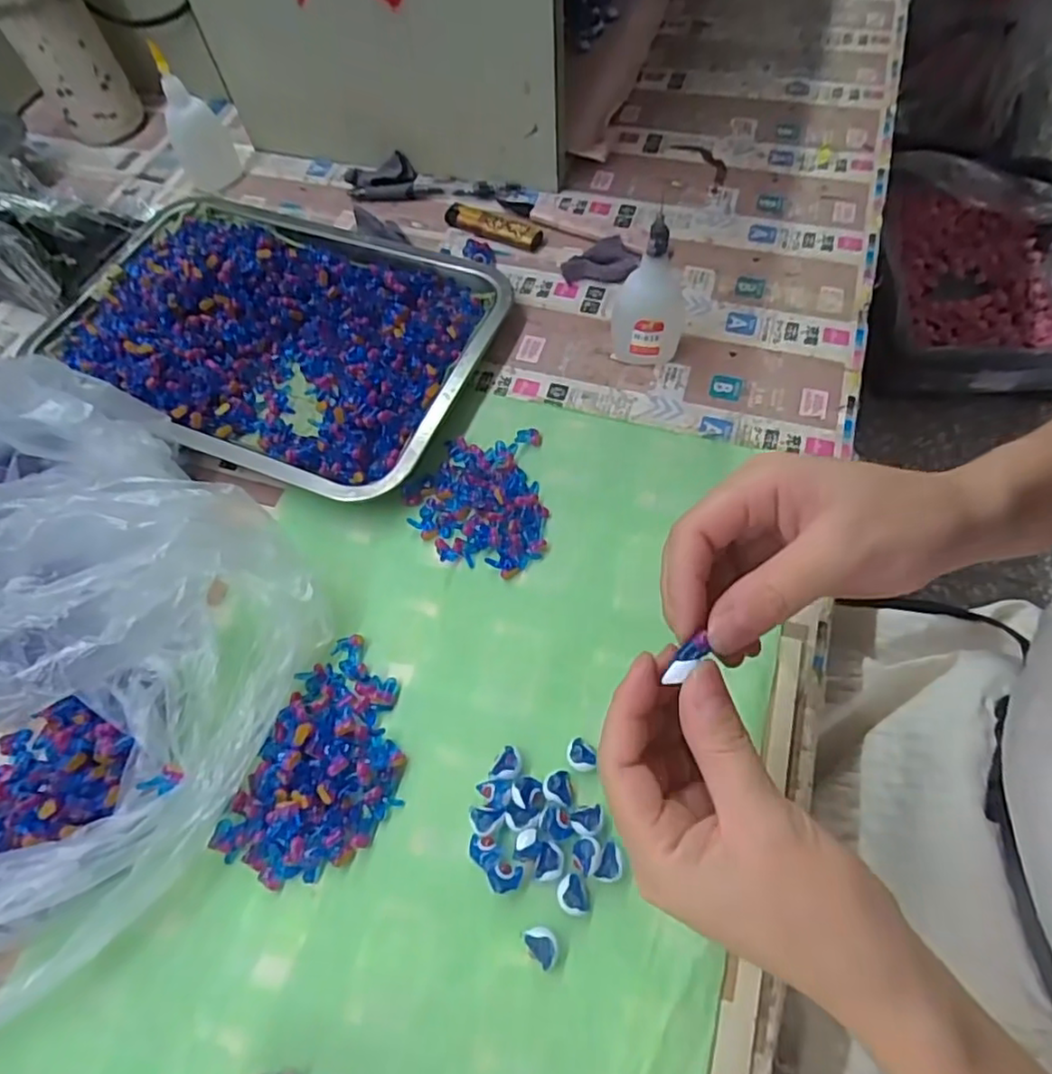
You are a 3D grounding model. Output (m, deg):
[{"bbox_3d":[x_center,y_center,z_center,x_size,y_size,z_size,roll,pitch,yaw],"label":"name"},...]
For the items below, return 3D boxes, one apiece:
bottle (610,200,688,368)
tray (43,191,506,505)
[{"bbox_3d":[0.080,-0.155,0.401,0.045,0.092,0.047,12,63,10],"label":"bottle"},{"bbox_3d":[-0.179,-0.156,0.454,0.324,0.035,0.217,27,66,18],"label":"tray"}]

